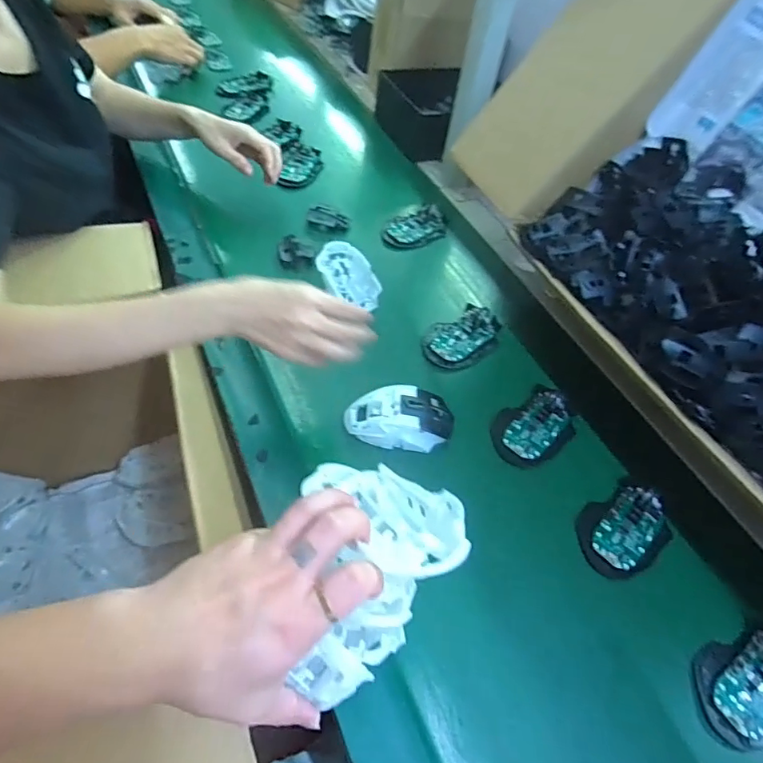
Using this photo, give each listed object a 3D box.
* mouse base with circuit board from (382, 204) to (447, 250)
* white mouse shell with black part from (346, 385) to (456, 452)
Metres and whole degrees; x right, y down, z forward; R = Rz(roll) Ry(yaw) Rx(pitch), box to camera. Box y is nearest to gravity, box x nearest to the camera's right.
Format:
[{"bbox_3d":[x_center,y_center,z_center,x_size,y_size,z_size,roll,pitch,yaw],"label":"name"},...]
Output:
[{"bbox_3d":[0.049,-0.241,0.801,0.099,0.030,0.055,-21,58,-22],"label":"mouse base with circuit board"},{"bbox_3d":[0.020,0.041,0.564,0.115,0.040,0.064,9,52,-1],"label":"white mouse shell with black part"}]

